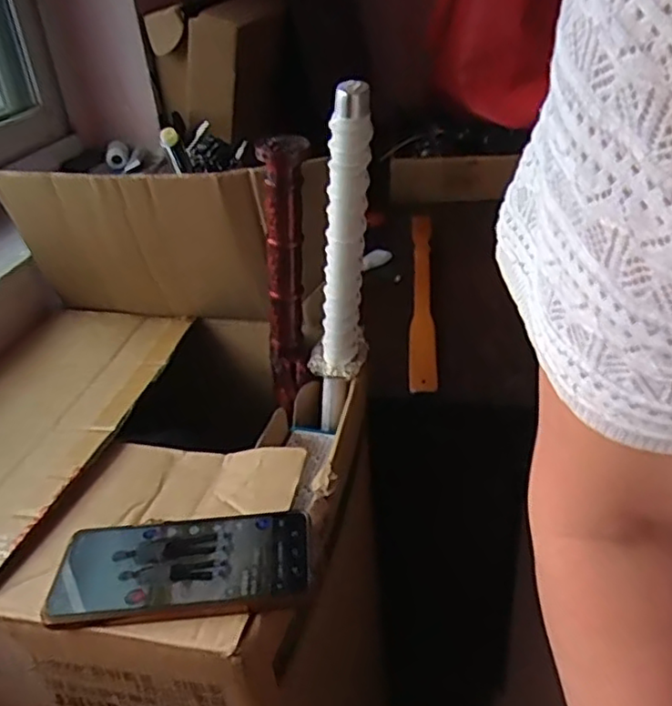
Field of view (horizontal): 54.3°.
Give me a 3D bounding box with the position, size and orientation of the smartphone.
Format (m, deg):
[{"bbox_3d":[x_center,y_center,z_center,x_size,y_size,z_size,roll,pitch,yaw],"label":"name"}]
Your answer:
[{"bbox_3d":[-0.100,0.135,0.432,0.164,0.010,0.084,-5,32,-1],"label":"smartphone"}]

